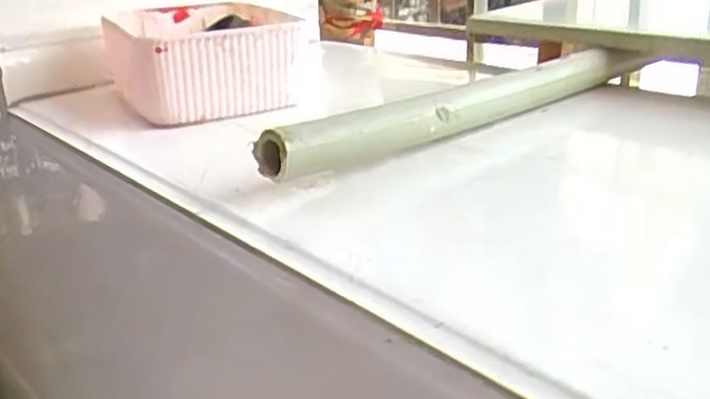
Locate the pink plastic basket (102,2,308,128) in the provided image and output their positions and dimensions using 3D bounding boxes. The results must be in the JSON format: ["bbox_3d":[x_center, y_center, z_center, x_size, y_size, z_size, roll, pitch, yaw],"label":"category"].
[{"bbox_3d":[-0.093,-0.086,0.426,0.097,0.046,0.138,-14,25,-26],"label":"pink plastic basket"}]

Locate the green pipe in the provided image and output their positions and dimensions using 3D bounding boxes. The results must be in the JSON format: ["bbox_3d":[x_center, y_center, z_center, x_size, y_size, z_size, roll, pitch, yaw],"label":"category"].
[{"bbox_3d":[0.062,-0.045,0.322,0.239,0.022,0.018,-19,27,-35],"label":"green pipe"}]

